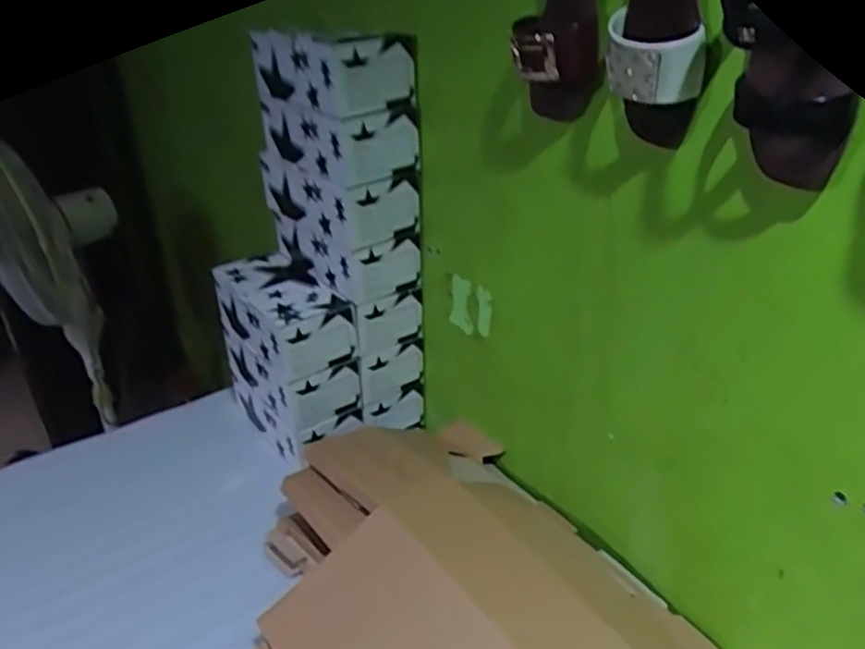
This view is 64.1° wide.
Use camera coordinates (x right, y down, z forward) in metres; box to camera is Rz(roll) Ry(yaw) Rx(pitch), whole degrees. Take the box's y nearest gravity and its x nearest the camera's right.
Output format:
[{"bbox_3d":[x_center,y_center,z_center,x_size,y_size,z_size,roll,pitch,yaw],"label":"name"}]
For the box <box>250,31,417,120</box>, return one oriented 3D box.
[{"bbox_3d":[-0.151,-0.353,0.954,0.121,0.096,0.259,-24,35,-36],"label":"box"}]

